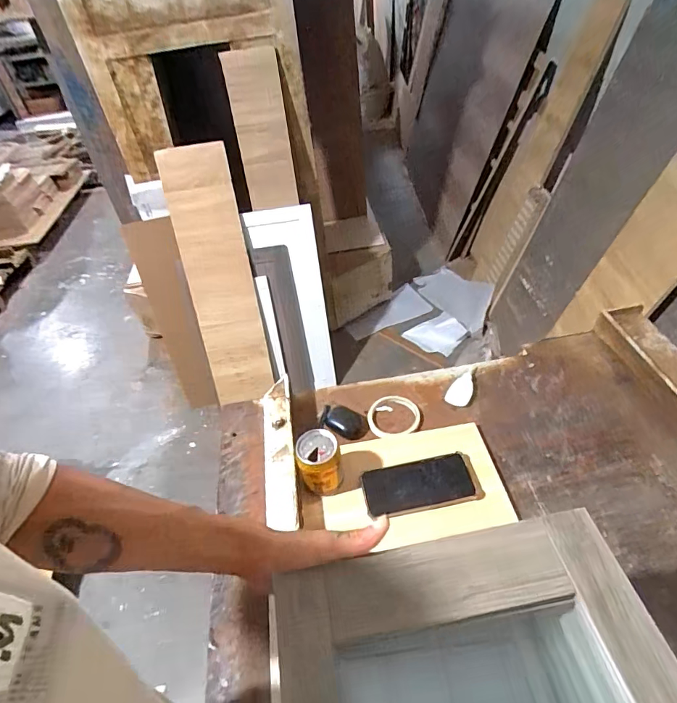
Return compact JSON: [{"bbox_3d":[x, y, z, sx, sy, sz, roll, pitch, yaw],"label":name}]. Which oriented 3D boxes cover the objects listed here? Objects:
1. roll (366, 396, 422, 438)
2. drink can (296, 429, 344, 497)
[{"bbox_3d":[0.097,0.115,0.783,0.089,0.017,0.086,-4,45,4],"label":"roll"},{"bbox_3d":[-0.026,0.167,0.669,0.060,0.097,0.061,-4,45,4],"label":"drink can"}]

